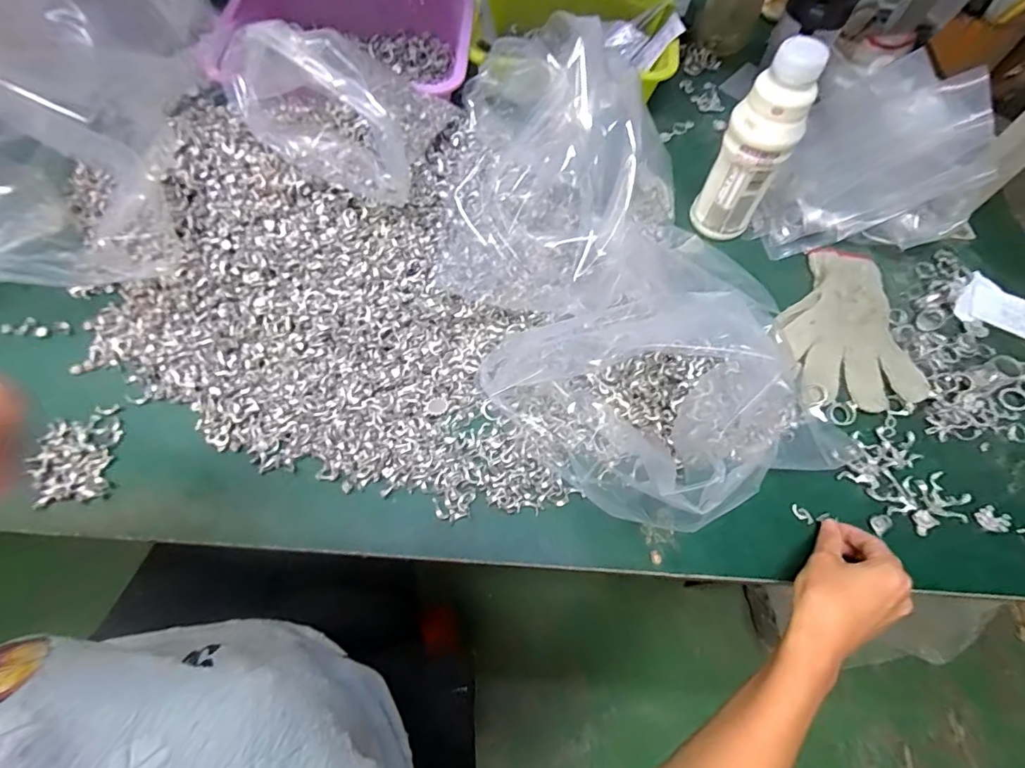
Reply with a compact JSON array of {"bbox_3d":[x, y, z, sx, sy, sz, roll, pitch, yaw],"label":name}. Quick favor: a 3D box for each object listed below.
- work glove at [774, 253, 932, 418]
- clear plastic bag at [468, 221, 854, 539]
[{"bbox_3d":[0.339,-0.066,0.497,0.122,0.023,0.186,4,65,-1],"label":"work glove"},{"bbox_3d":[0.149,-0.003,0.446,0.266,0.053,0.253,-35,71,-17],"label":"clear plastic bag"}]

